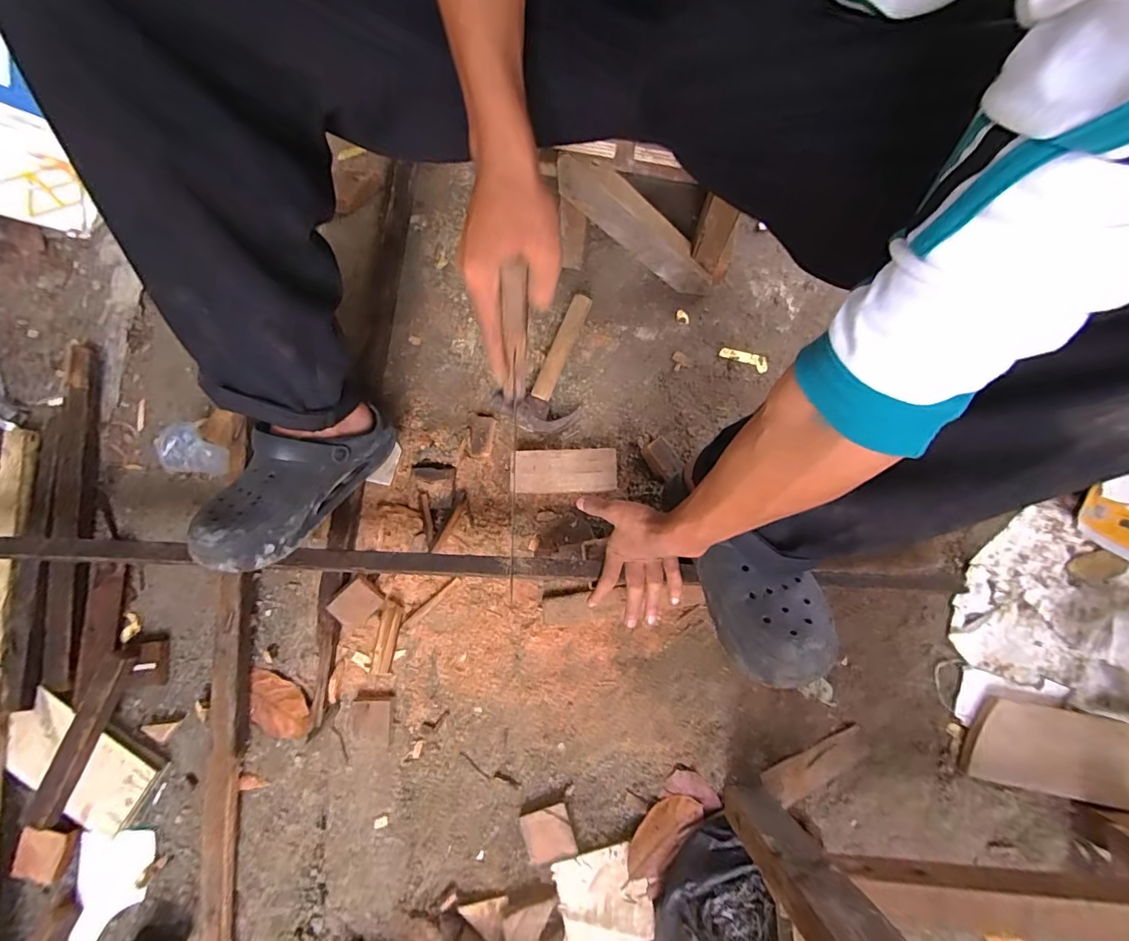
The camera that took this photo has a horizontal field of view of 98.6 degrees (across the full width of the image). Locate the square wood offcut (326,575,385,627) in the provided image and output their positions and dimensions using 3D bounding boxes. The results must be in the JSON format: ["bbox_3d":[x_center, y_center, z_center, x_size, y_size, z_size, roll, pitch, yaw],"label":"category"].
[{"bbox_3d":[-0.277,0.175,0.643,0.061,0.016,0.049,-41,111,-8],"label":"square wood offcut"}]

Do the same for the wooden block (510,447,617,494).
[{"bbox_3d":[-0.003,0.002,0.688,0.145,0.037,0.063,-2,79,0],"label":"wooden block"}]

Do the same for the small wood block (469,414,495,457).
[{"bbox_3d":[-0.124,-0.051,0.711,0.034,0.015,0.062,7,79,1],"label":"small wood block"}]

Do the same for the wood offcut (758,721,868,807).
[{"bbox_3d":[0.328,0.386,0.631,0.143,0.010,0.047,-25,80,-5],"label":"wood offcut"}]

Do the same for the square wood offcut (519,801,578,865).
[{"bbox_3d":[-0.021,0.466,0.620,0.063,0.014,0.065,-17,80,-3],"label":"square wood offcut"}]

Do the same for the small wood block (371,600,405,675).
[{"bbox_3d":[-0.237,0.224,0.651,0.025,0.022,0.091,8,79,2],"label":"small wood block"}]

